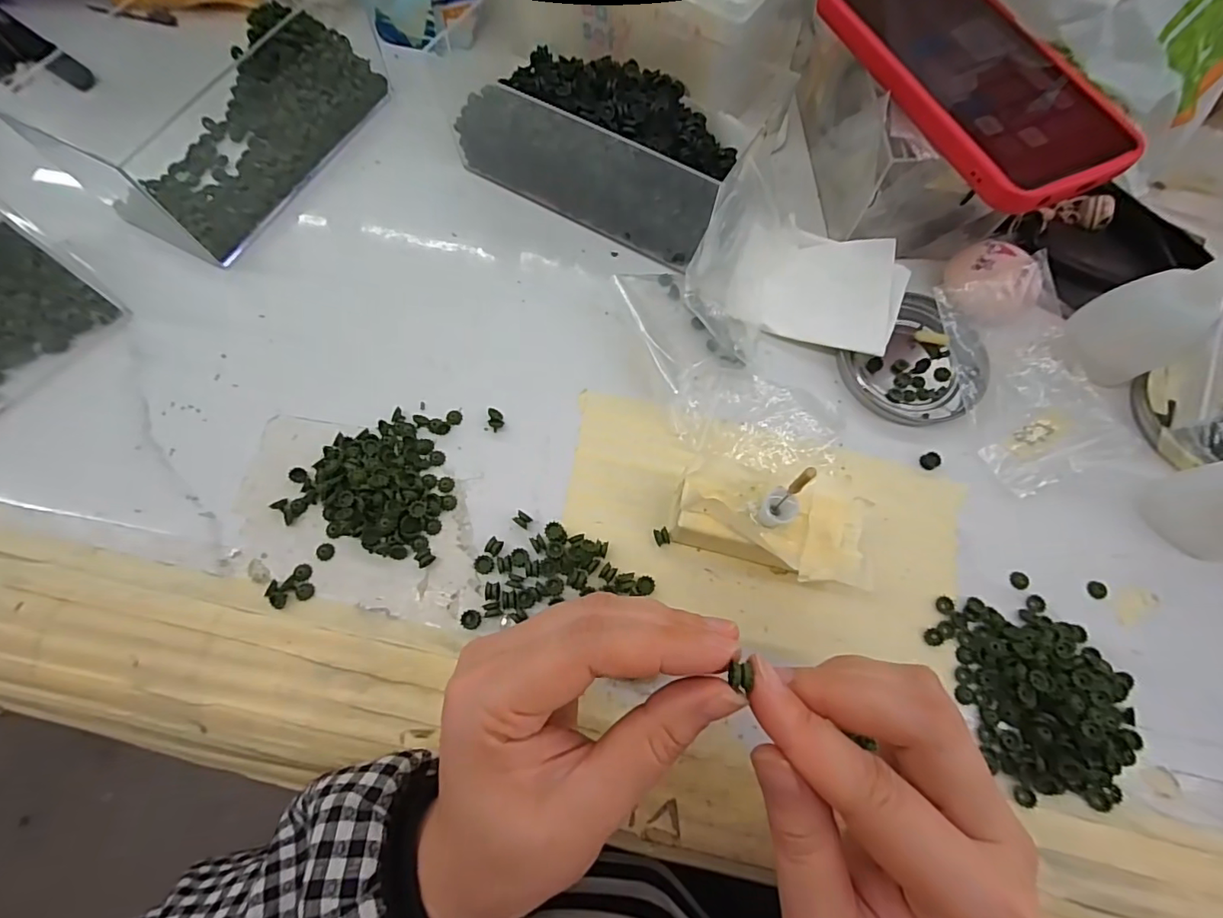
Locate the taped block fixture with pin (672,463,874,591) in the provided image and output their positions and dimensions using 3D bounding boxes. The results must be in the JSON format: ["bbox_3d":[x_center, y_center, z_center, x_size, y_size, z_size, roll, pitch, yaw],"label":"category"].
[{"bbox_3d":[0.070,0.030,0.242,0.082,0.042,0.045,14,71,4],"label":"taped block fixture with pin"}]

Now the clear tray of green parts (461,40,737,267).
[{"bbox_3d":[-0.006,-0.188,0.310,0.157,0.056,0.079,27,72,9],"label":"clear tray of green parts"}]

